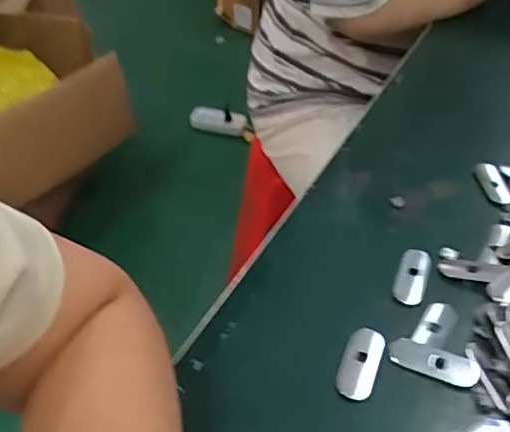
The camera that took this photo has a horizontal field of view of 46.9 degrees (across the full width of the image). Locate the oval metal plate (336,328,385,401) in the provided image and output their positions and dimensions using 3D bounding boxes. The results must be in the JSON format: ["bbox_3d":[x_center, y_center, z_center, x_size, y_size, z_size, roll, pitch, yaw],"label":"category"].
[{"bbox_3d":[0.065,0.091,0.364,0.023,0.006,0.048,14,44,17],"label":"oval metal plate"}]

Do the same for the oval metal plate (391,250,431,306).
[{"bbox_3d":[0.113,0.043,0.423,0.021,0.004,0.052,14,44,17],"label":"oval metal plate"}]

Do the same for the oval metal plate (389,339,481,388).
[{"bbox_3d":[0.111,0.090,0.364,0.053,0.005,0.021,16,45,18],"label":"oval metal plate"}]

